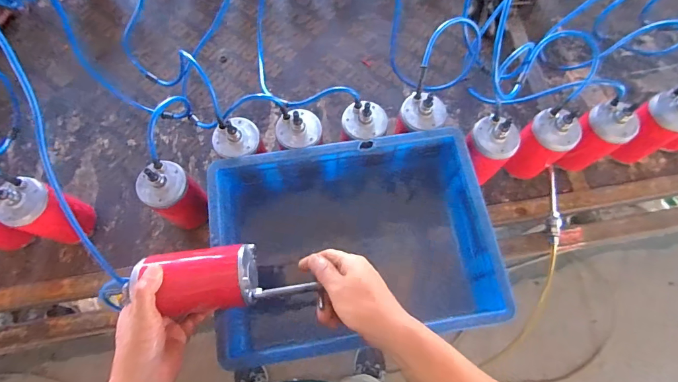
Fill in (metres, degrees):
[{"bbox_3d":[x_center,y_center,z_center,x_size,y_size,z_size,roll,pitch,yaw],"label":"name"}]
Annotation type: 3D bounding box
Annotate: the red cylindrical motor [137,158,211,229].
[{"bbox_3d":[-0.265,0.009,0.620,0.059,0.178,0.073,34,74,10],"label":"red cylindrical motor"}]

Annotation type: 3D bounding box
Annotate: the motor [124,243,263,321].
[{"bbox_3d":[-0.177,0.111,0.484,0.137,0.086,0.077,-6,71,-3],"label":"motor"}]

